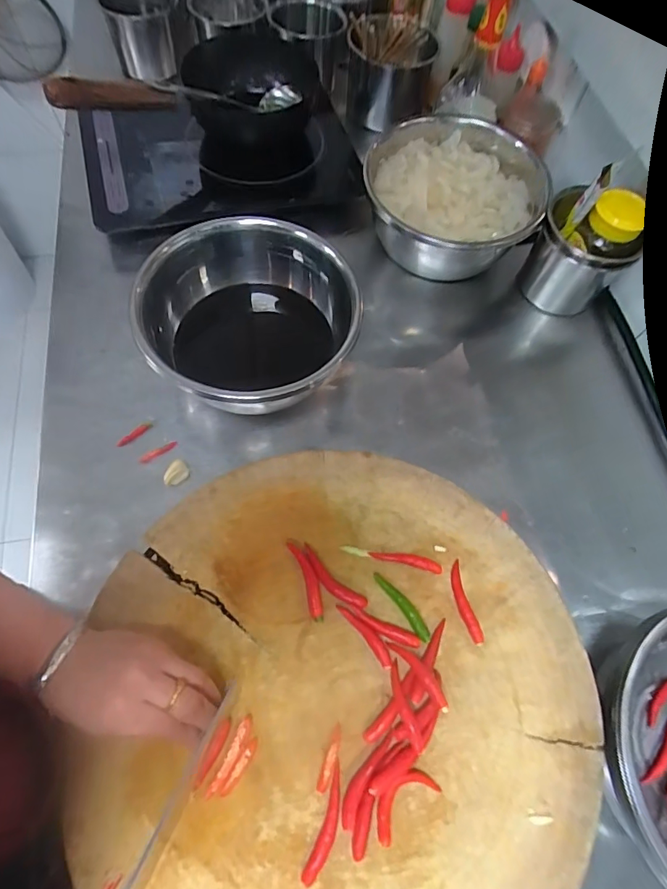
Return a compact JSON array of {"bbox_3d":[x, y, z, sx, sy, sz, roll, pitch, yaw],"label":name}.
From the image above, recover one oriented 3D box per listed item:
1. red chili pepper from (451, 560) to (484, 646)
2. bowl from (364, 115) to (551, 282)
[{"bbox_3d":[0.112,0.135,0.399,0.012,0.007,0.067,-11,66,-9],"label":"red chili pepper"},{"bbox_3d":[0.163,-0.355,0.670,0.223,0.112,0.229,1,65,-3],"label":"bowl"}]

